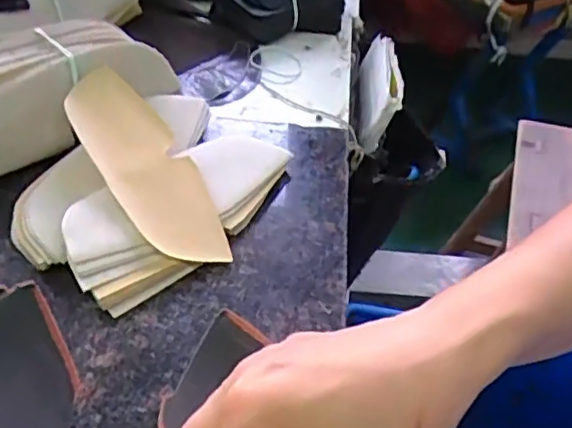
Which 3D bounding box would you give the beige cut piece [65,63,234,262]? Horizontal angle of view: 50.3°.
[{"bbox_3d":[-0.090,-0.034,0.390,0.057,0.009,0.157,-23,69,-39],"label":"beige cut piece"}]

